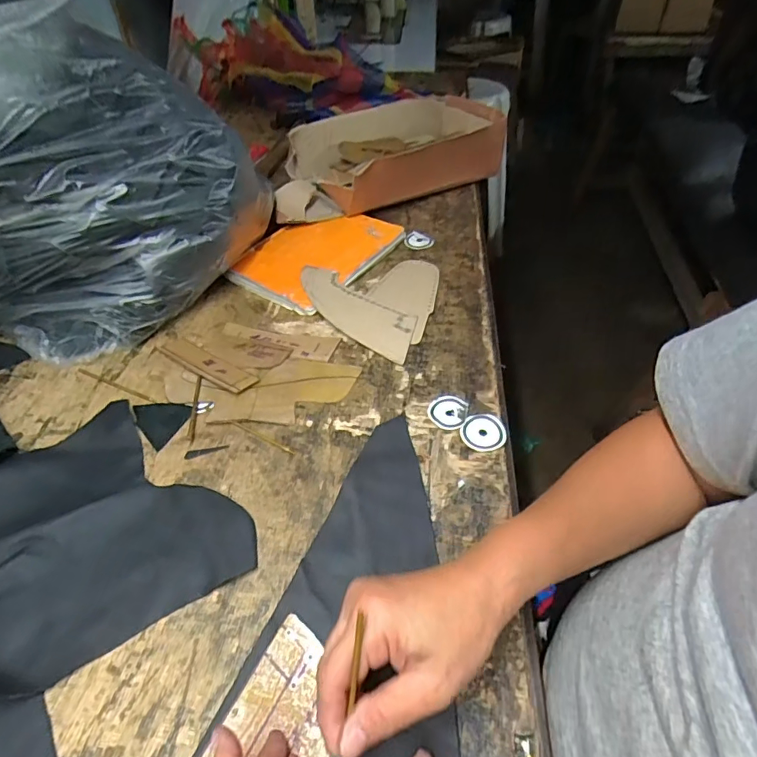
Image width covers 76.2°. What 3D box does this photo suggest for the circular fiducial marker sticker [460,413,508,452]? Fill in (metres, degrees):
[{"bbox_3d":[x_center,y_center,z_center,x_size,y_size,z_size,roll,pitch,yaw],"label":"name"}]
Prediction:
[{"bbox_3d":[0.093,0.047,0.425,0.042,0.004,0.036,-21,49,-18],"label":"circular fiducial marker sticker"}]

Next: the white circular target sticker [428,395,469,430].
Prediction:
[{"bbox_3d":[0.063,0.030,0.441,0.034,0.004,0.037,0,46,0],"label":"white circular target sticker"}]

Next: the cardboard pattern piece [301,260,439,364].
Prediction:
[{"bbox_3d":[0.004,-0.082,0.545,0.156,0.008,0.162,-8,48,-12],"label":"cardboard pattern piece"}]

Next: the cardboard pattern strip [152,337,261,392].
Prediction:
[{"bbox_3d":[-0.176,-0.015,0.486,0.121,0.004,0.027,24,51,22],"label":"cardboard pattern strip"}]

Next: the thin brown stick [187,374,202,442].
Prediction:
[{"bbox_3d":[-0.172,0.026,0.453,0.005,0.004,0.080,-6,46,-4],"label":"thin brown stick"}]

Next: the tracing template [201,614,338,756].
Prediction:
[{"bbox_3d":[-0.059,0.212,0.268,0.076,0.005,0.131,20,50,19],"label":"tracing template"}]

